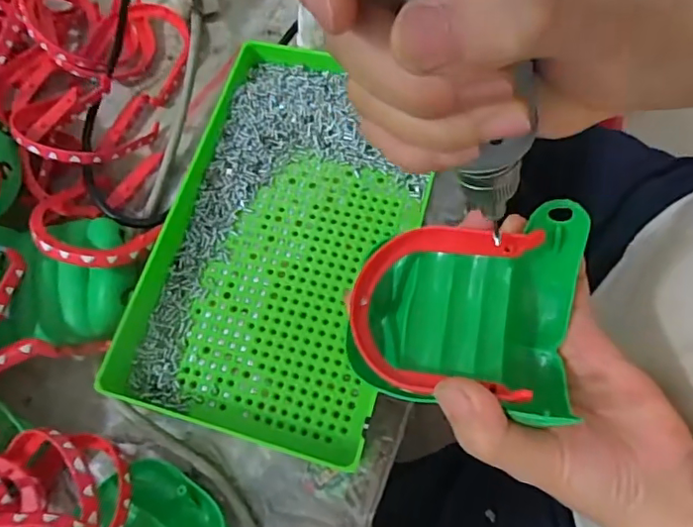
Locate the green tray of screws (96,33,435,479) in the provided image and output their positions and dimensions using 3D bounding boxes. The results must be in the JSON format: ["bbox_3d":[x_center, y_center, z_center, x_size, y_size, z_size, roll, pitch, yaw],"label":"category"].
[{"bbox_3d":[-0.035,-0.019,0.350,0.150,0.028,0.244,15,70,8],"label":"green tray of screws"}]

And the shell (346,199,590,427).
[{"bbox_3d":[0.052,0.023,0.248,0.098,0.050,0.079,3,69,4],"label":"shell"}]

